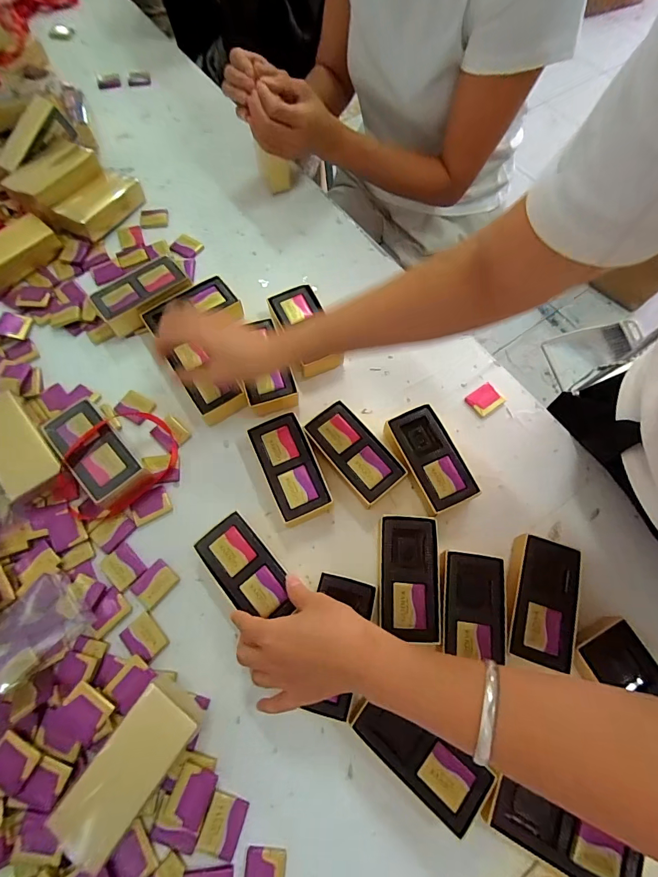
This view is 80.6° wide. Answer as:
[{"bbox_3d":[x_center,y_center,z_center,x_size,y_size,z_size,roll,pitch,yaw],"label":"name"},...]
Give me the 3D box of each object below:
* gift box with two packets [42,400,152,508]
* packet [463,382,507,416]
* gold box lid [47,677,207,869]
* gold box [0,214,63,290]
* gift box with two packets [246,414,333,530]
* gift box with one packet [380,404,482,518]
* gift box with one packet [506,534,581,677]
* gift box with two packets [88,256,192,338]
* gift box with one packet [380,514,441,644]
[{"bbox_3d":[-0.251,0.016,0.423,0.053,0.035,0.116,-41,75,-16],"label":"gift box with two packets"},{"bbox_3d":[0.191,-0.048,0.476,0.039,0.006,0.032,-33,73,-14],"label":"packet"},{"bbox_3d":[-0.162,0.270,0.321,0.054,0.034,0.113,33,71,11],"label":"gold box lid"},{"bbox_3d":[-0.432,-0.254,0.529,0.114,0.034,0.055,-39,74,-16],"label":"gold box"},{"bbox_3d":[-0.043,0.034,0.428,0.056,0.032,0.116,-21,70,-10],"label":"gift box with two packets"},{"bbox_3d":[0.110,0.023,0.431,0.061,0.032,0.113,-26,71,-12],"label":"gift box with one packet"},{"bbox_3d":[0.205,0.157,0.381,0.063,0.032,0.112,17,68,5],"label":"gift box with one packet"},{"bbox_3d":[-0.239,-0.183,0.502,0.113,0.035,0.060,-34,73,-14],"label":"gift box with two packets"},{"bbox_3d":[0.078,0.137,0.388,0.057,0.032,0.112,5,68,0],"label":"gift box with one packet"}]

